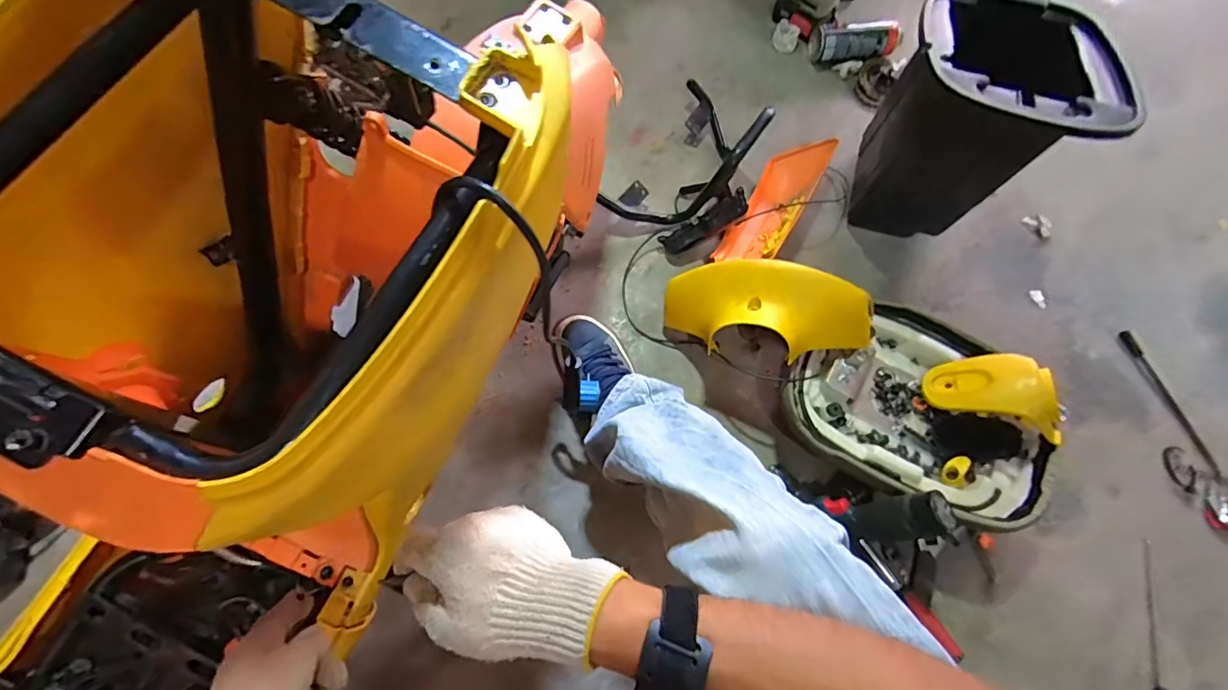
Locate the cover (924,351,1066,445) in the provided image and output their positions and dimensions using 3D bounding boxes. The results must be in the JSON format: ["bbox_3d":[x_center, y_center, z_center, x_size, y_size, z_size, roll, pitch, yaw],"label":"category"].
[{"bbox_3d":[0.550,0.064,0.734,0.162,0.102,0.088,20,71,6],"label":"cover"}]

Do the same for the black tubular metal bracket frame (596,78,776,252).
[{"bbox_3d":[0.152,-0.332,0.898,0.226,0.165,0.320,36,74,11],"label":"black tubular metal bracket frame"}]

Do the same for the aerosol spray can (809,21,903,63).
[{"bbox_3d":[0.492,-0.620,1.053,0.173,0.072,0.073,3,70,0],"label":"aerosol spray can"}]

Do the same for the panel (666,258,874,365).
[{"bbox_3d":[0.212,-0.047,0.761,0.300,0.101,0.121,8,69,27],"label":"panel"}]

